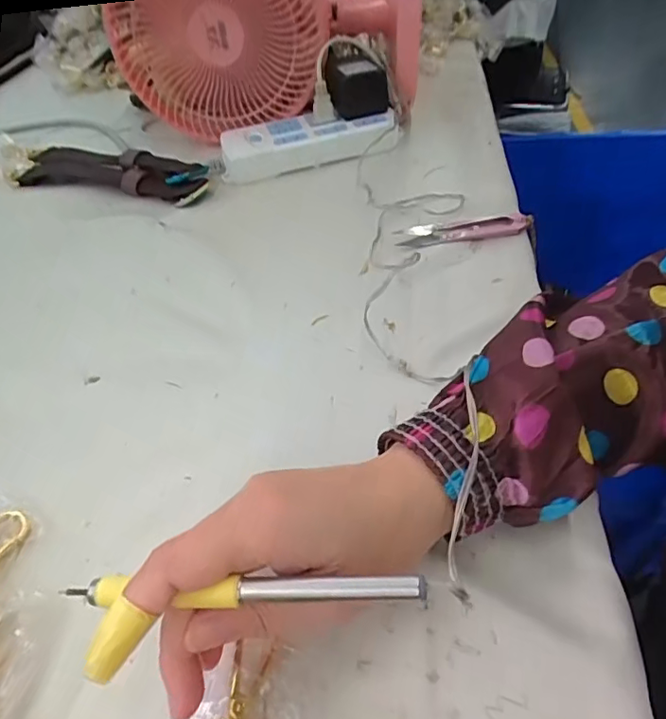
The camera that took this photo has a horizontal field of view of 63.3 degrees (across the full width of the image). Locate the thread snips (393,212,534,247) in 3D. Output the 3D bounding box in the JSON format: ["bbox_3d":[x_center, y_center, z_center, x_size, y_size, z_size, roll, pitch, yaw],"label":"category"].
[{"bbox_3d":[0.109,-0.106,0.444,0.110,0.011,0.026,-3,45,4],"label":"thread snips"}]

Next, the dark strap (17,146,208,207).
[{"bbox_3d":[-0.240,-0.206,0.585,0.250,0.025,0.084,11,48,17],"label":"dark strap"}]

